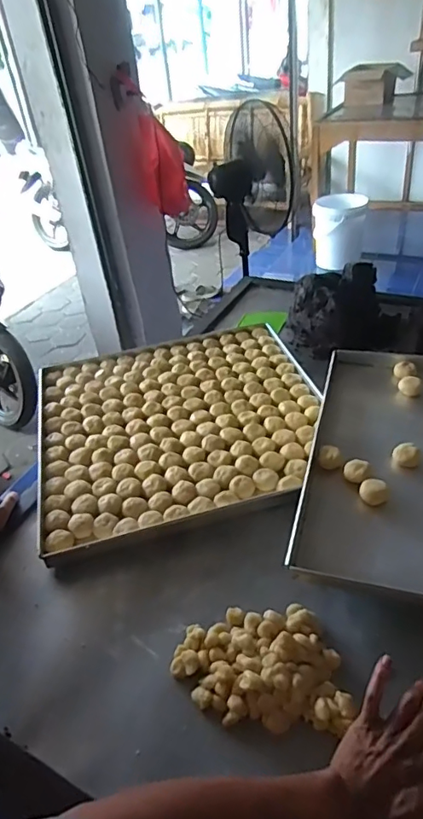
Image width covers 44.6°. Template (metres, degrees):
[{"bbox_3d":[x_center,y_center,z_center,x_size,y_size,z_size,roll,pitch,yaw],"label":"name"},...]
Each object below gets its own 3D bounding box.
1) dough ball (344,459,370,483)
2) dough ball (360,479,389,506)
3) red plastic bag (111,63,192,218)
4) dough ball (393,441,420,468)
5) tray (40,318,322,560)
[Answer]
[{"bbox_3d":[0.211,0.089,0.750,0.035,0.021,0.033,5,39,16],"label":"dough ball"},{"bbox_3d":[0.228,0.115,0.724,0.037,0.024,0.032,5,39,16],"label":"dough ball"},{"bbox_3d":[-0.196,-0.884,1.750,0.193,0.461,0.056,-10,37,-3],"label":"red plastic bag"},{"bbox_3d":[0.294,0.073,0.779,0.038,0.037,0.038,-5,37,4],"label":"dough ball"},{"bbox_3d":[-0.057,0.016,0.954,0.505,0.045,0.499,-14,37,-8],"label":"tray"}]

